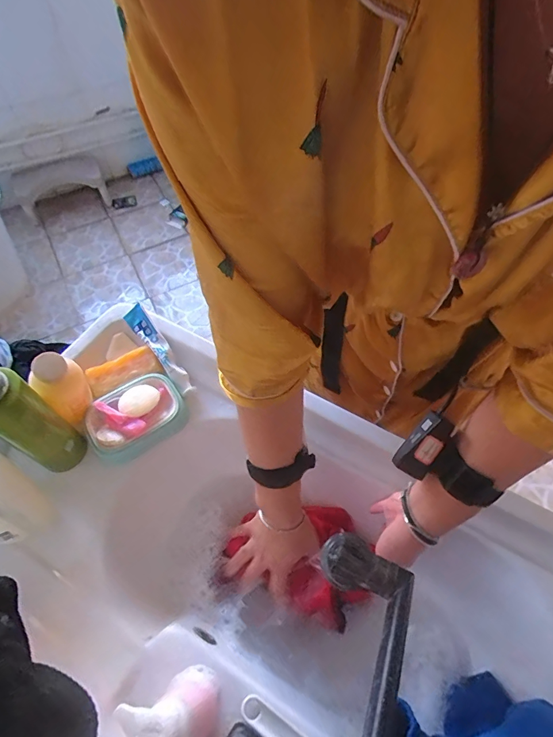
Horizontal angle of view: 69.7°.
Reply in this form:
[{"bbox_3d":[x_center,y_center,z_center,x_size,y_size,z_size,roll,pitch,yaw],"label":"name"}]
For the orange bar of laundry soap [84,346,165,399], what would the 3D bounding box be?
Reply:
[{"bbox_3d":[-0.236,0.001,0.612,0.103,0.019,0.054,-26,62,-18],"label":"orange bar of laundry soap"}]

